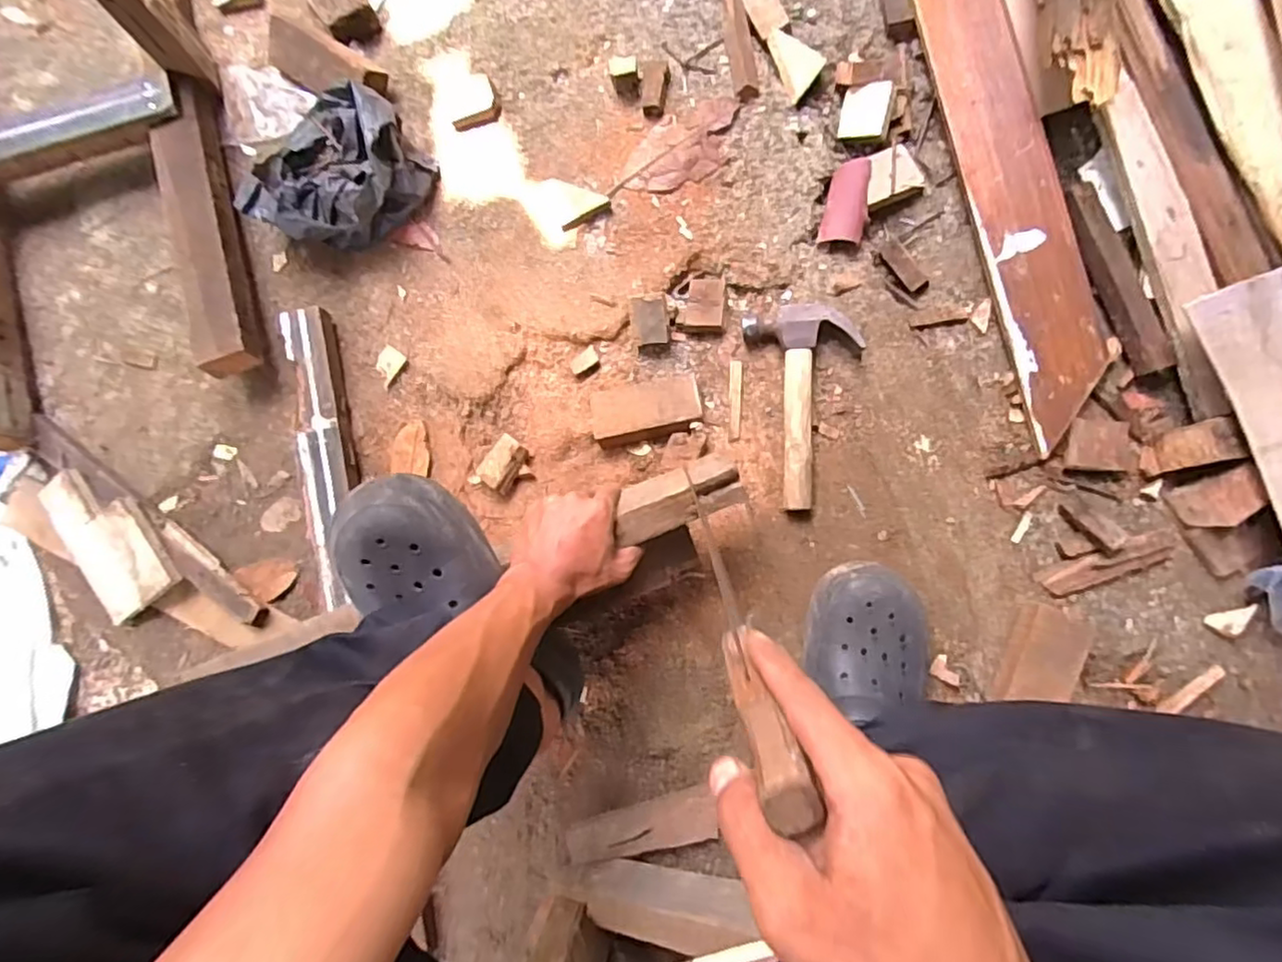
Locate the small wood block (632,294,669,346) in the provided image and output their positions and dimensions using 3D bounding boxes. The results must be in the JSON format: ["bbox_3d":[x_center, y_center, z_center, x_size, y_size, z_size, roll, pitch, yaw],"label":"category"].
[{"bbox_3d":[0.012,-0.177,0.724,0.038,0.025,0.051,-8,107,1],"label":"small wood block"}]

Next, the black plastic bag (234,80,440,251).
[{"bbox_3d":[-0.347,-0.351,0.732,0.185,0.086,0.176,-36,82,0],"label":"black plastic bag"}]

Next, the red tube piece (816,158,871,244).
[{"bbox_3d":[0.228,-0.309,0.721,0.045,0.011,0.101,14,85,6],"label":"red tube piece"}]

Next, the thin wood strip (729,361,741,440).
[{"bbox_3d":[0.103,-0.088,0.719,0.012,0.004,0.088,2,83,5],"label":"thin wood strip"}]

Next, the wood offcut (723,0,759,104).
[{"bbox_3d":[0.110,-0.504,0.744,0.027,0.016,0.149,-9,82,4],"label":"wood offcut"}]

